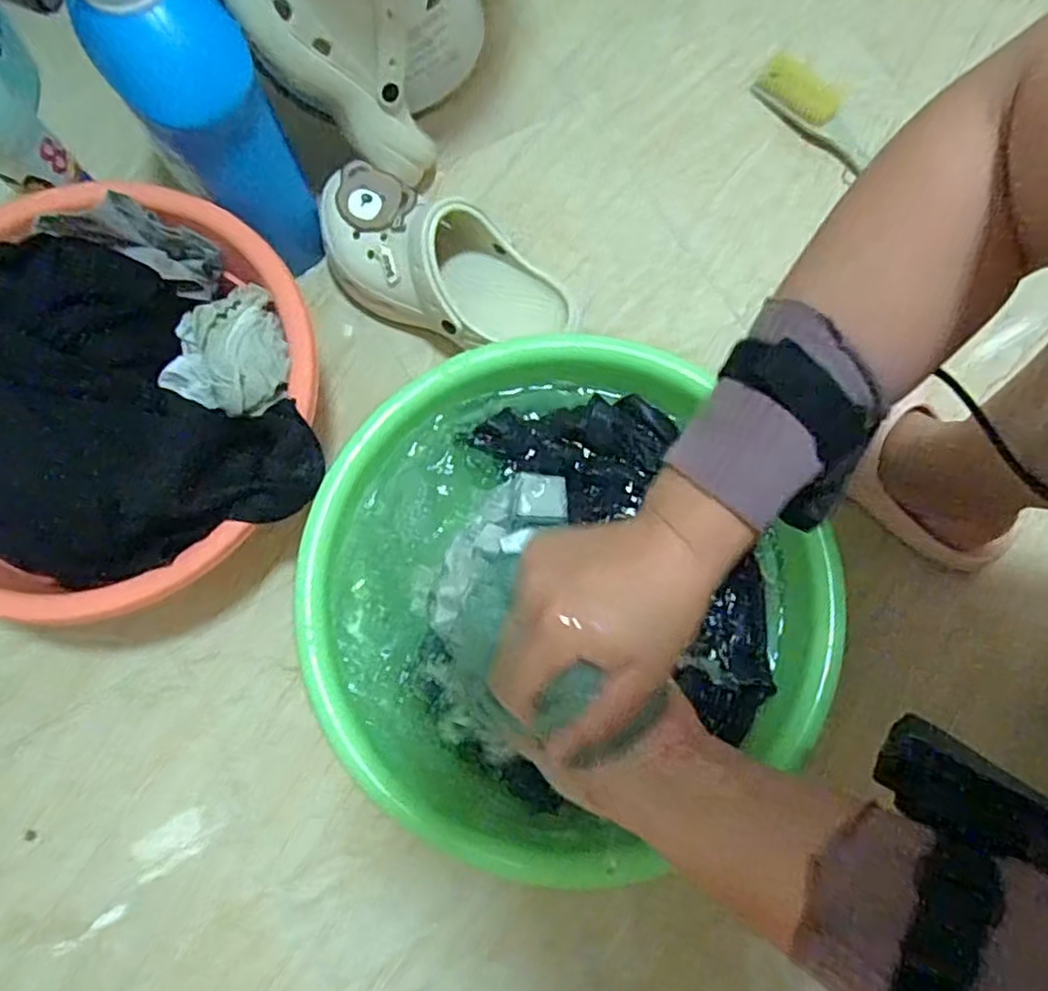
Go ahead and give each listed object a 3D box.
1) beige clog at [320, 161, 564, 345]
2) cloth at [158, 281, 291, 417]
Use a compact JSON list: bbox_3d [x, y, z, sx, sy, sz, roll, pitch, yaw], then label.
[{"bbox_3d":[-0.075,-0.202,0.619,0.234,0.090,0.104,29,77,8],"label":"beige clog"},{"bbox_3d":[-0.230,-0.108,0.529,0.092,0.032,0.100,-22,76,-5],"label":"cloth"}]

